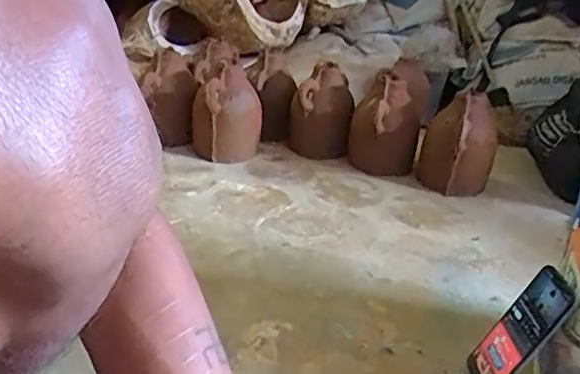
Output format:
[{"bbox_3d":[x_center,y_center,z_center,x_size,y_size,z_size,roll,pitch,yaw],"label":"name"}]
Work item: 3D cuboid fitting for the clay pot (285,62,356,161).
[{"bbox_3d":[0.069,-0.165,1.283,0.140,0.189,0.121,7,24,2],"label":"clay pot"}]

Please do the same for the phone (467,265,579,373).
[{"bbox_3d":[0.255,0.165,0.643,0.014,0.158,0.076,26,18,-19],"label":"phone"}]

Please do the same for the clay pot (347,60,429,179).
[{"bbox_3d":[0.221,-0.150,1.235,0.142,0.209,0.123,2,24,-8],"label":"clay pot"}]

